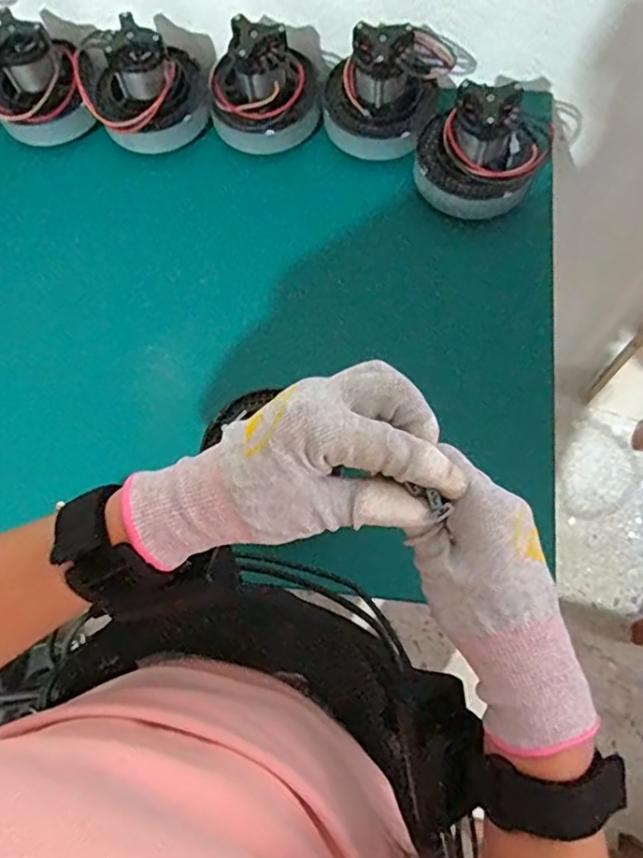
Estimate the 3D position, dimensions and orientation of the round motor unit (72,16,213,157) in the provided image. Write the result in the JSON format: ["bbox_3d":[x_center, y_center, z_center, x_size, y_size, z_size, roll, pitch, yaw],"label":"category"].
[{"bbox_3d":[-0.200,-0.383,0.673,0.131,0.094,0.101,-21,71,-5],"label":"round motor unit"}]

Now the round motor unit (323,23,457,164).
[{"bbox_3d":[0.070,-0.369,0.648,0.131,0.086,0.123,-1,70,2],"label":"round motor unit"}]

